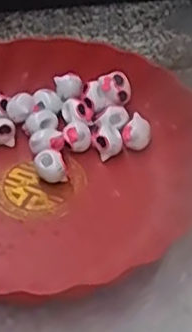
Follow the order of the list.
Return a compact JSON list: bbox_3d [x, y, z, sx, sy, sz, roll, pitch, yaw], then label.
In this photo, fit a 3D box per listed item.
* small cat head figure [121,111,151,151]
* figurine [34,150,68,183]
[{"bbox_3d":[0.032,-0.025,0.481,0.022,0.021,0.025,3,46,5],"label":"small cat head figure"},{"bbox_3d":[-0.034,0.001,0.456,0.022,0.024,0.019,-9,46,-7],"label":"figurine"}]

